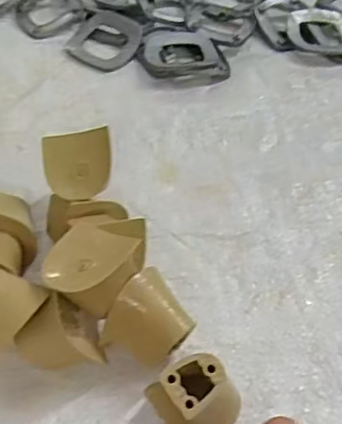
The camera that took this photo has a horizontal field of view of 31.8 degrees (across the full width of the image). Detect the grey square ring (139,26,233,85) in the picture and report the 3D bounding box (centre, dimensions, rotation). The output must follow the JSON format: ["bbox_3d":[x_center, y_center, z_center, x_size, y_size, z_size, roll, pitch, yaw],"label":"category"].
[{"bbox_3d":[0.010,-0.140,0.528,0.074,0.010,0.071,-3,51,-6],"label":"grey square ring"}]

